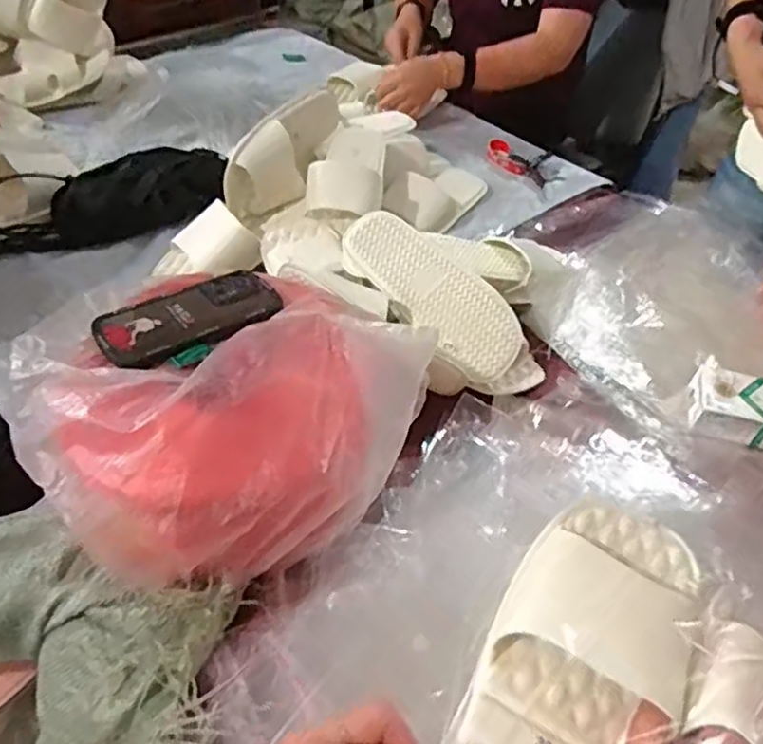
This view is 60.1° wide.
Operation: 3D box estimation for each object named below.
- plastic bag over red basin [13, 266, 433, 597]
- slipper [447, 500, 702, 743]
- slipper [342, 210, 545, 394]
[{"bbox_3d":[-0.140,0.030,0.574,0.282,0.142,0.281,-32,57,-32],"label":"plastic bag over red basin"},{"bbox_3d":[0.114,0.179,0.388,0.106,0.065,0.263,27,59,20],"label":"slipper"},{"bbox_3d":[0.067,-0.072,0.743,0.262,0.061,0.104,44,53,5],"label":"slipper"}]

